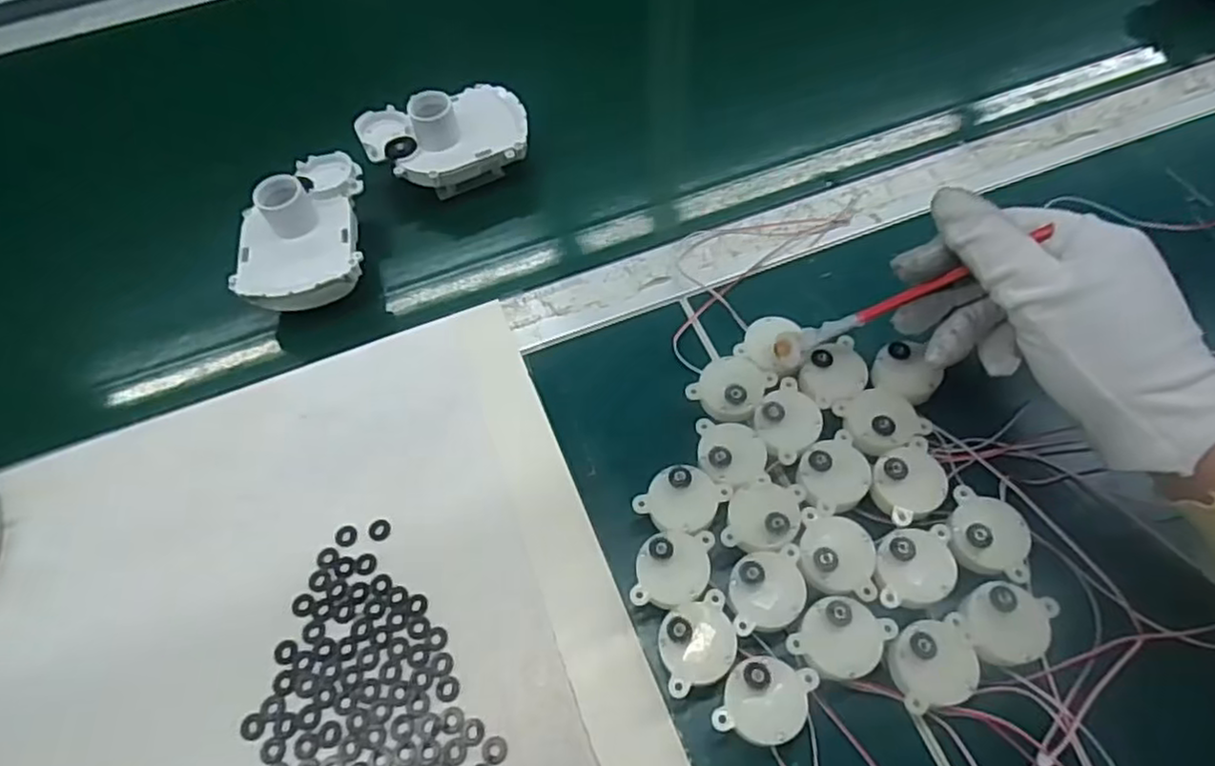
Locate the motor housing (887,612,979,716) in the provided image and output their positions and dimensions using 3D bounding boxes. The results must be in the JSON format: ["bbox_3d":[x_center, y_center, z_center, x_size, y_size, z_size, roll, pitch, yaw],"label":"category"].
[{"bbox_3d":[0.133,0.117,0.286,0.040,0.030,0.031,-14,60,-5],"label":"motor housing"}]

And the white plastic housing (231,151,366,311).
[{"bbox_3d":[-0.183,-0.093,0.416,0.070,0.050,0.102,-8,59,-1],"label":"white plastic housing"}]

